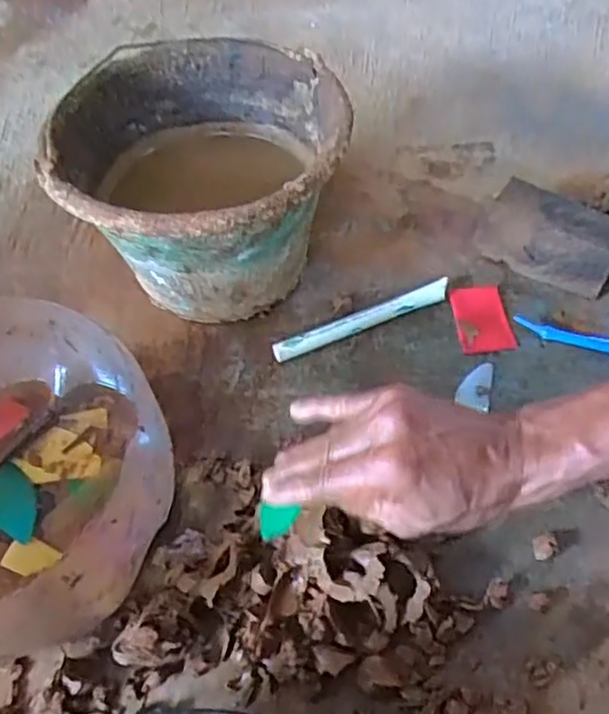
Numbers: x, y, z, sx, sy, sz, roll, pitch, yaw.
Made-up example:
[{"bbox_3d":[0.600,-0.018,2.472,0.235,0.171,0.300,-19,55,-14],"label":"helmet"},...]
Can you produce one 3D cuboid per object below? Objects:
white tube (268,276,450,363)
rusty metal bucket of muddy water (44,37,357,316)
[{"bbox_3d":[0.055,-0.033,0.628,0.173,0.020,0.020,-22,54,-12],"label":"white tube"},{"bbox_3d":[-0.088,-0.147,0.634,0.245,0.170,0.251,-2,52,3],"label":"rusty metal bucket of muddy water"}]

